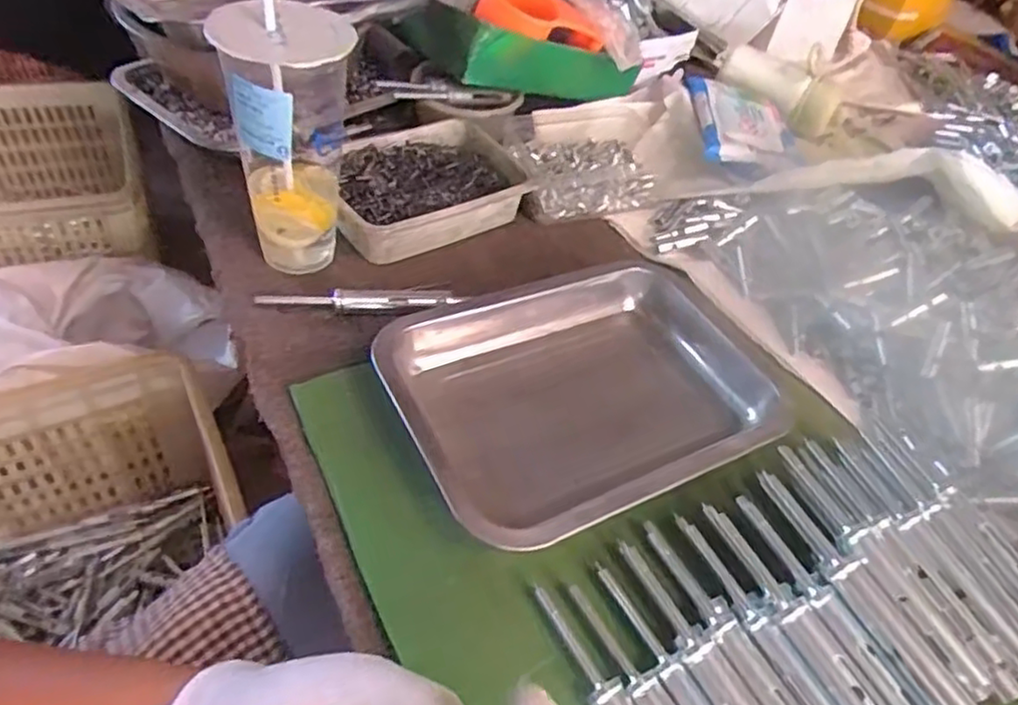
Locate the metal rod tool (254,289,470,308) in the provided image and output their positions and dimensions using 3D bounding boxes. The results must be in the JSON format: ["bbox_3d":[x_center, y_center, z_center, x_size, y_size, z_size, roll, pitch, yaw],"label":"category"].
[{"bbox_3d":[-0.111,-0.040,0.516,0.152,0.014,0.020,-3,49,-13],"label":"metal rod tool"}]

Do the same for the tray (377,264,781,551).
[{"bbox_3d":[0.056,0.022,0.471,0.267,0.035,0.191,-17,53,-24],"label":"tray"}]

